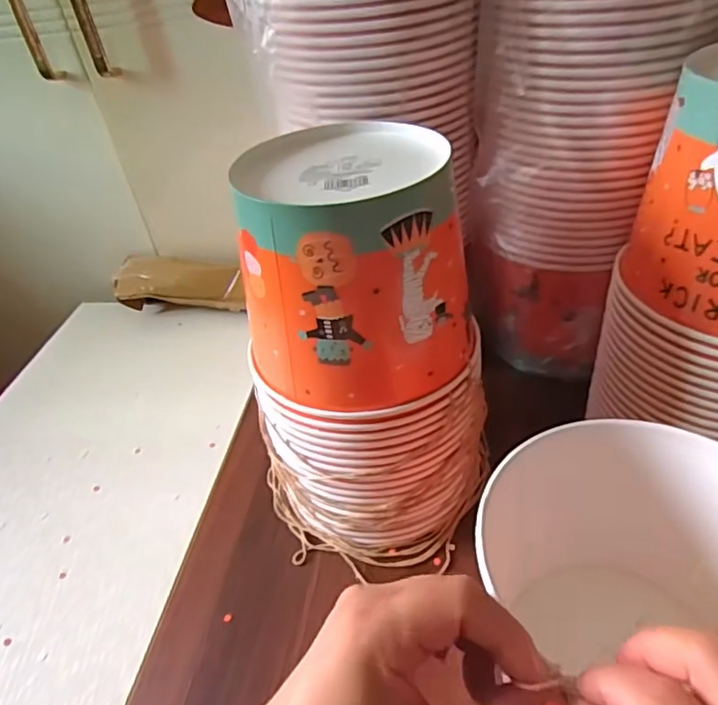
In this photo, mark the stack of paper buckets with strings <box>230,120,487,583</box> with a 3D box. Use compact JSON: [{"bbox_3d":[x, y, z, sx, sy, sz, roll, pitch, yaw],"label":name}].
[{"bbox_3d":[0.007,0.004,0.409,0.156,0.266,0.151,0,38,8],"label":"stack of paper buckets with strings"}]

